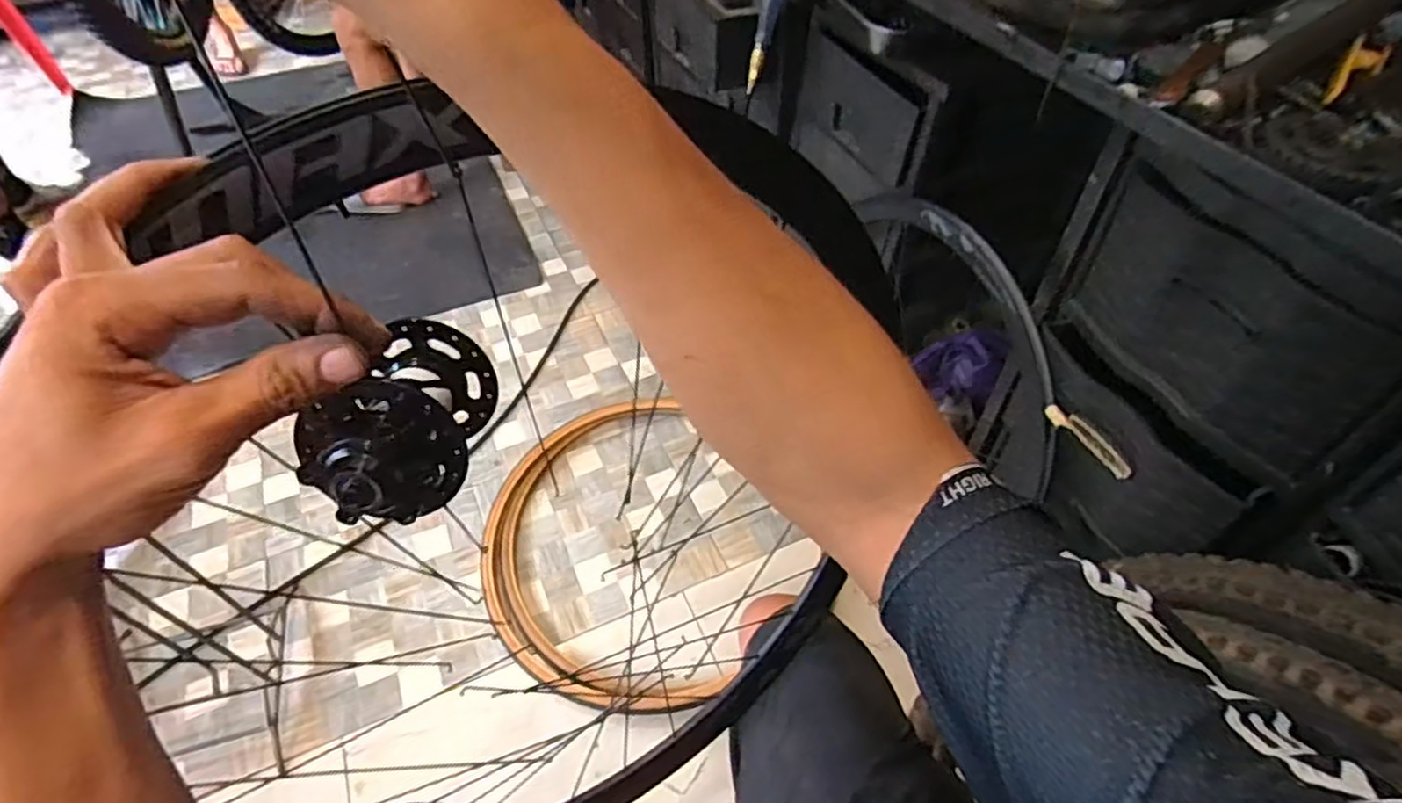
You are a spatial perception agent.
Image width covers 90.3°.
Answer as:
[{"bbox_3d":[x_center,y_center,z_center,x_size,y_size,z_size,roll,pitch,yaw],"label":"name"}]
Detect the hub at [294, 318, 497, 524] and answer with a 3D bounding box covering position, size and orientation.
[{"bbox_3d":[-0.124,0.012,0.291,0.054,0.055,0.106,0,32,1],"label":"hub"}]

